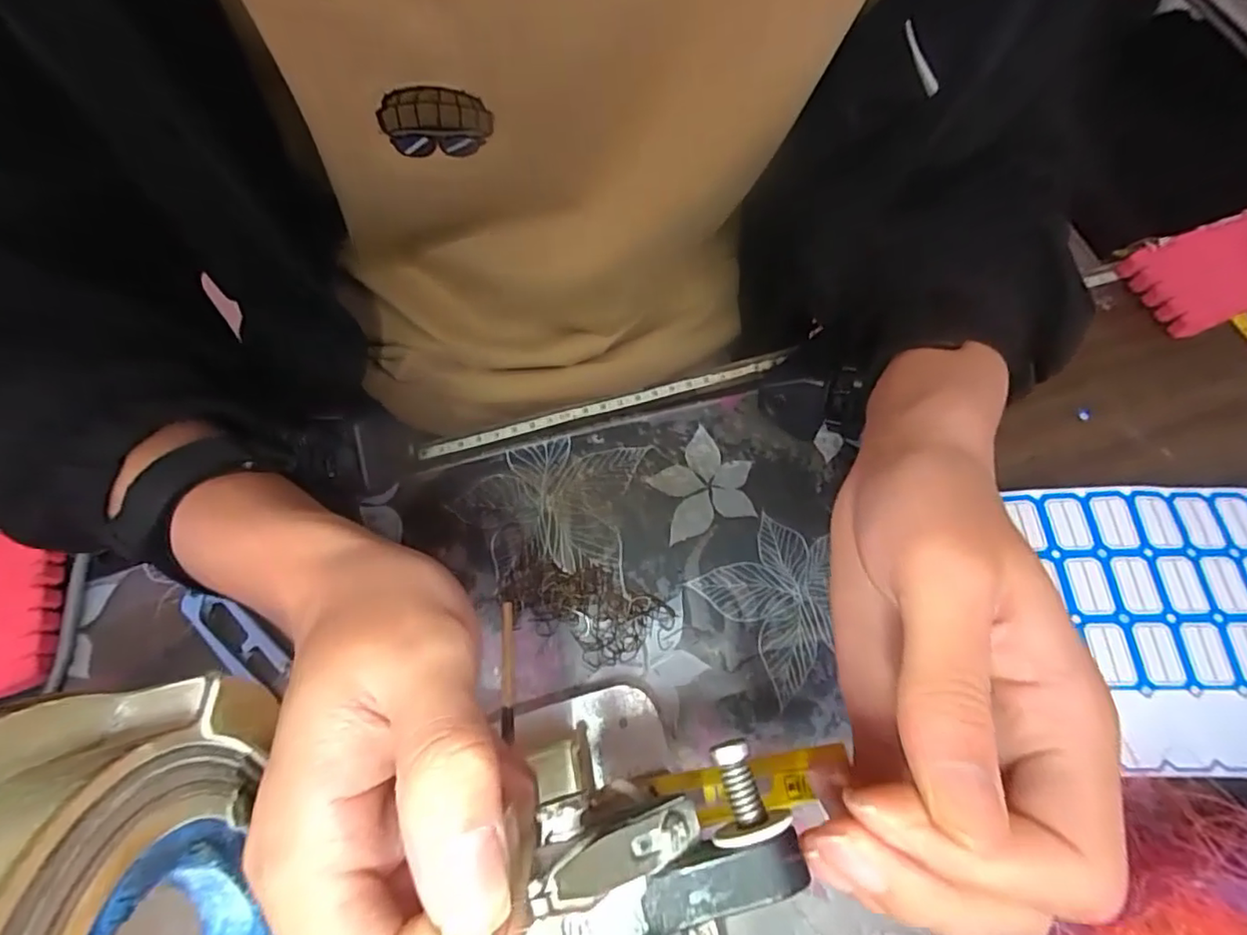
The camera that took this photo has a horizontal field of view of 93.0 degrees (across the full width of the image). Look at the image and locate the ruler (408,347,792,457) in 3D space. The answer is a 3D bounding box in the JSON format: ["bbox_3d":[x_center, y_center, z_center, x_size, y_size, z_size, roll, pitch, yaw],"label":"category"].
[{"bbox_3d":[-0.012,-0.033,0.328,0.200,0.007,0.010,-16,67,-5],"label":"ruler"}]

